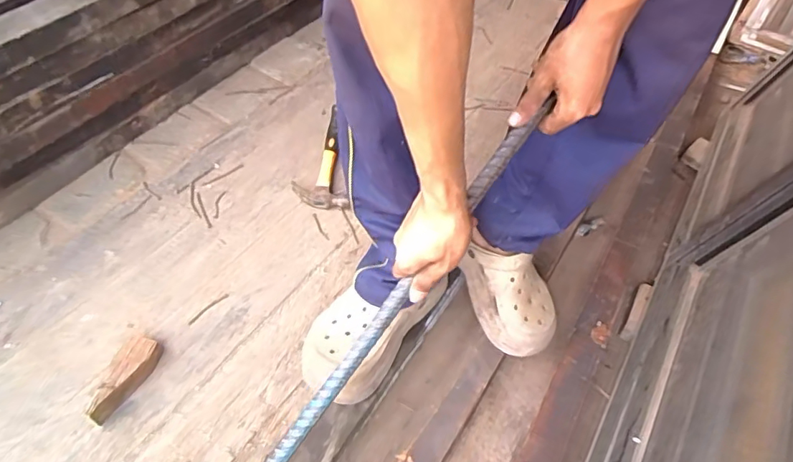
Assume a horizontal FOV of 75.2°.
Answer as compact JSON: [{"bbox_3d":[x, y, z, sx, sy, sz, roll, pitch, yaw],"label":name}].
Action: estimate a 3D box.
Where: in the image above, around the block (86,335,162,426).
[{"bbox_3d":[-0.401,0.217,0.760,0.051,0.042,0.137,18,50,9],"label":"block"}]

